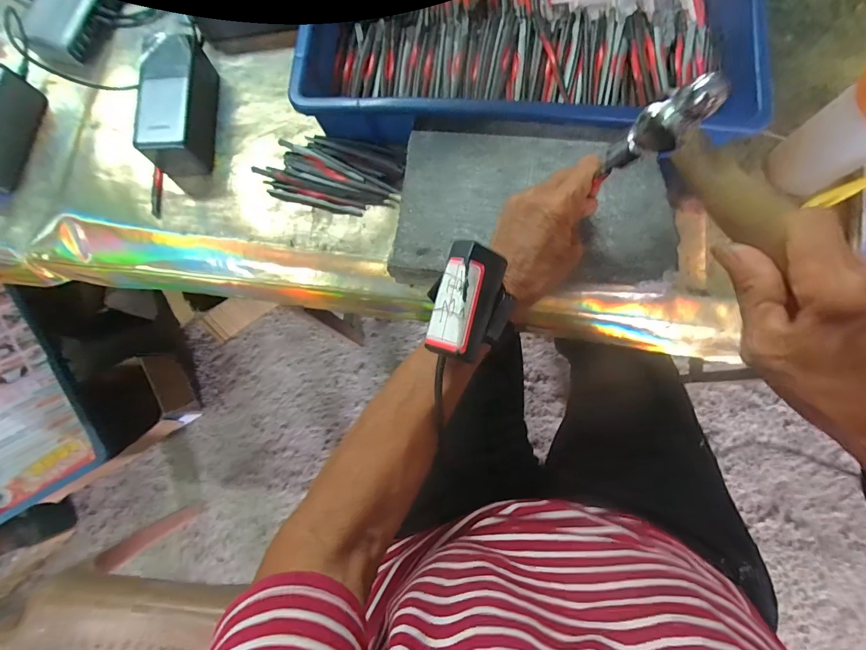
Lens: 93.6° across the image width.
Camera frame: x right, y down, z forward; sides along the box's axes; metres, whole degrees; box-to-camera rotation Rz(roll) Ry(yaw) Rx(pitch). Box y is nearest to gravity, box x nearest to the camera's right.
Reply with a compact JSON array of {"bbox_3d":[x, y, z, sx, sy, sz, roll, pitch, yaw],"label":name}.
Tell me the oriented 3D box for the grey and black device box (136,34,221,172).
[{"bbox_3d":[-0.260,-0.221,0.416,0.049,0.054,0.122,1,79,3],"label":"grey and black device box"}]

